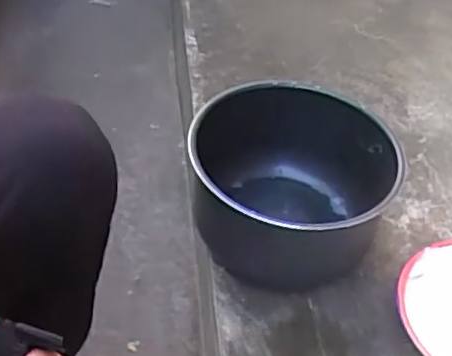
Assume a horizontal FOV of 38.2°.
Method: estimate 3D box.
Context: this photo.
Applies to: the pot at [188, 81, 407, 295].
[{"bbox_3d":[0.079,0.020,0.765,0.230,0.154,0.222,2,43,-2],"label":"pot"}]

